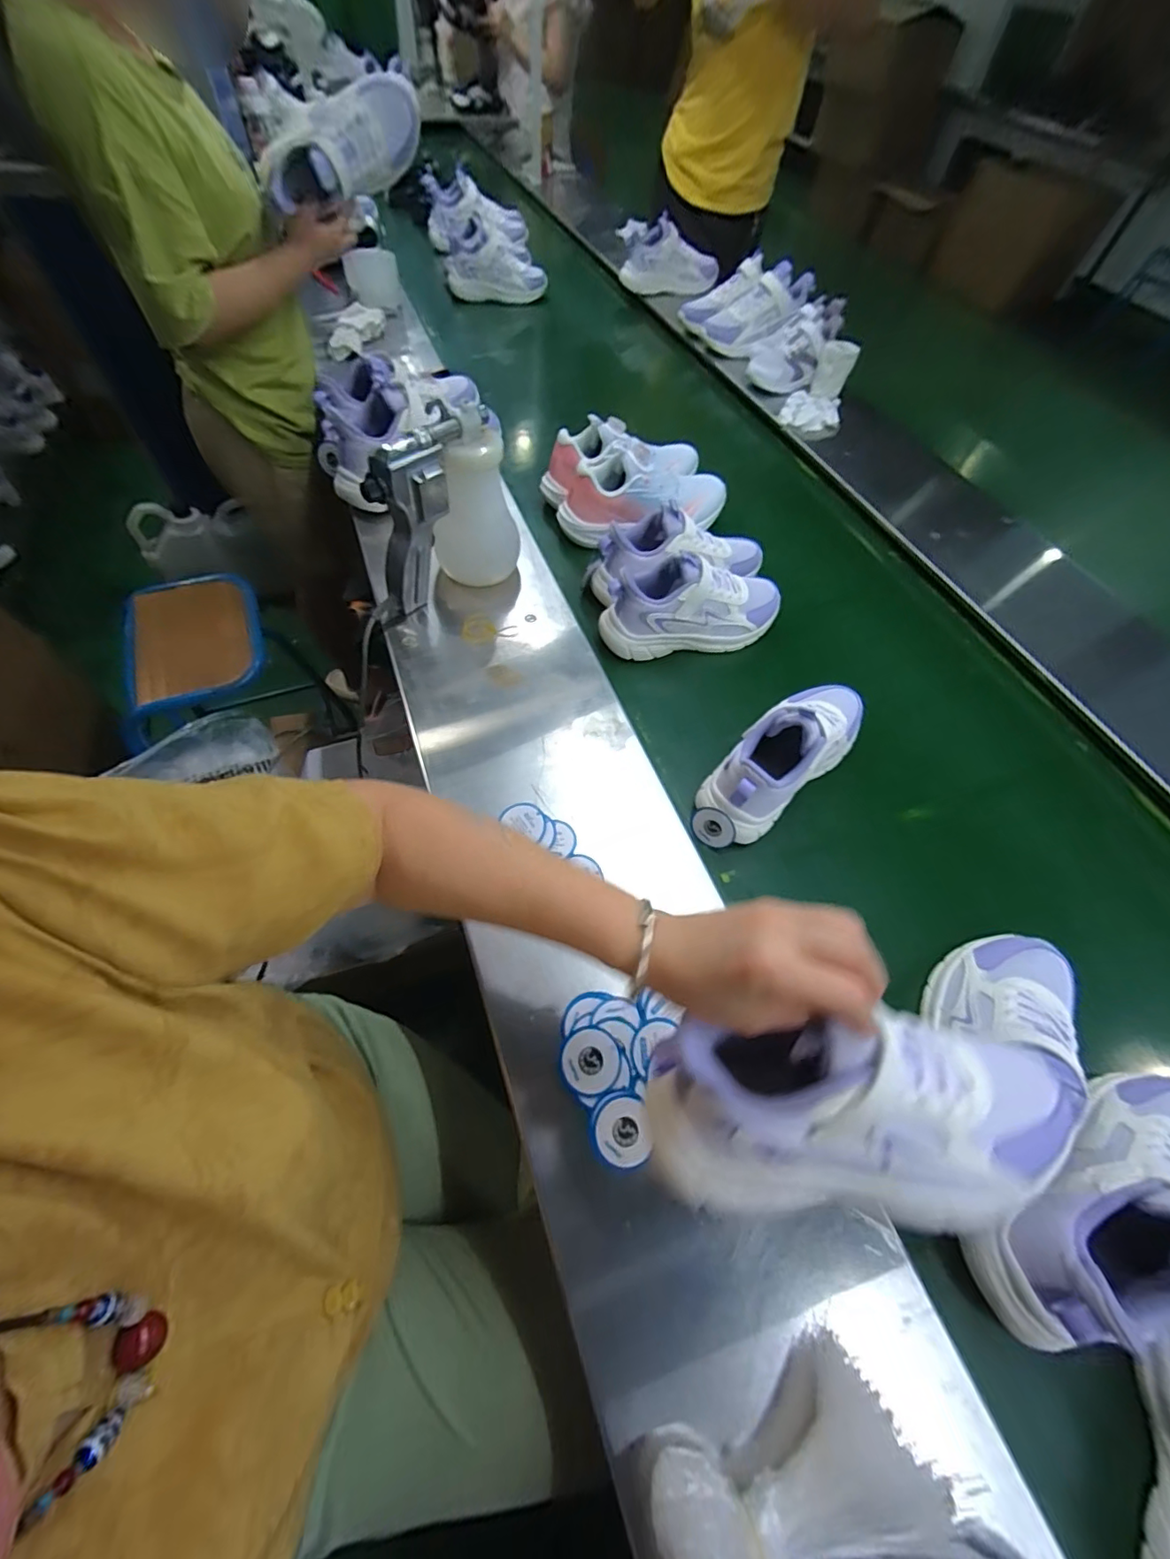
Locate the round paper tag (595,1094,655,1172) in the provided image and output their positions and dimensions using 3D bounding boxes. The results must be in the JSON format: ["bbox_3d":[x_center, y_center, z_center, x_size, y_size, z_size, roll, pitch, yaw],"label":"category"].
[{"bbox_3d":[0.028,0.266,0.399,0.041,0.005,0.046,-5,71,-9],"label":"round paper tag"}]

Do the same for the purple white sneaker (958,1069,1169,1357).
[{"bbox_3d":[0.386,0.293,0.378,0.236,0.120,0.100,-26,65,-17],"label":"purple white sneaker"}]

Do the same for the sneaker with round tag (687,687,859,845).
[{"bbox_3d":[0.229,-0.030,0.561,0.248,0.116,0.092,-36,68,-21],"label":"sneaker with round tag"}]

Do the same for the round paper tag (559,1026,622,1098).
[{"bbox_3d":[0.004,0.223,0.417,0.047,0.006,0.047,1,60,-2],"label":"round paper tag"}]

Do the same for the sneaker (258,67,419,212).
[{"bbox_3d":[-0.359,-0.920,0.779,0.248,0.106,0.136,-18,61,8],"label":"sneaker"}]

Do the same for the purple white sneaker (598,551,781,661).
[{"bbox_3d":[0.143,-0.226,0.676,0.242,0.103,0.074,-9,61,-8],"label":"purple white sneaker"}]

